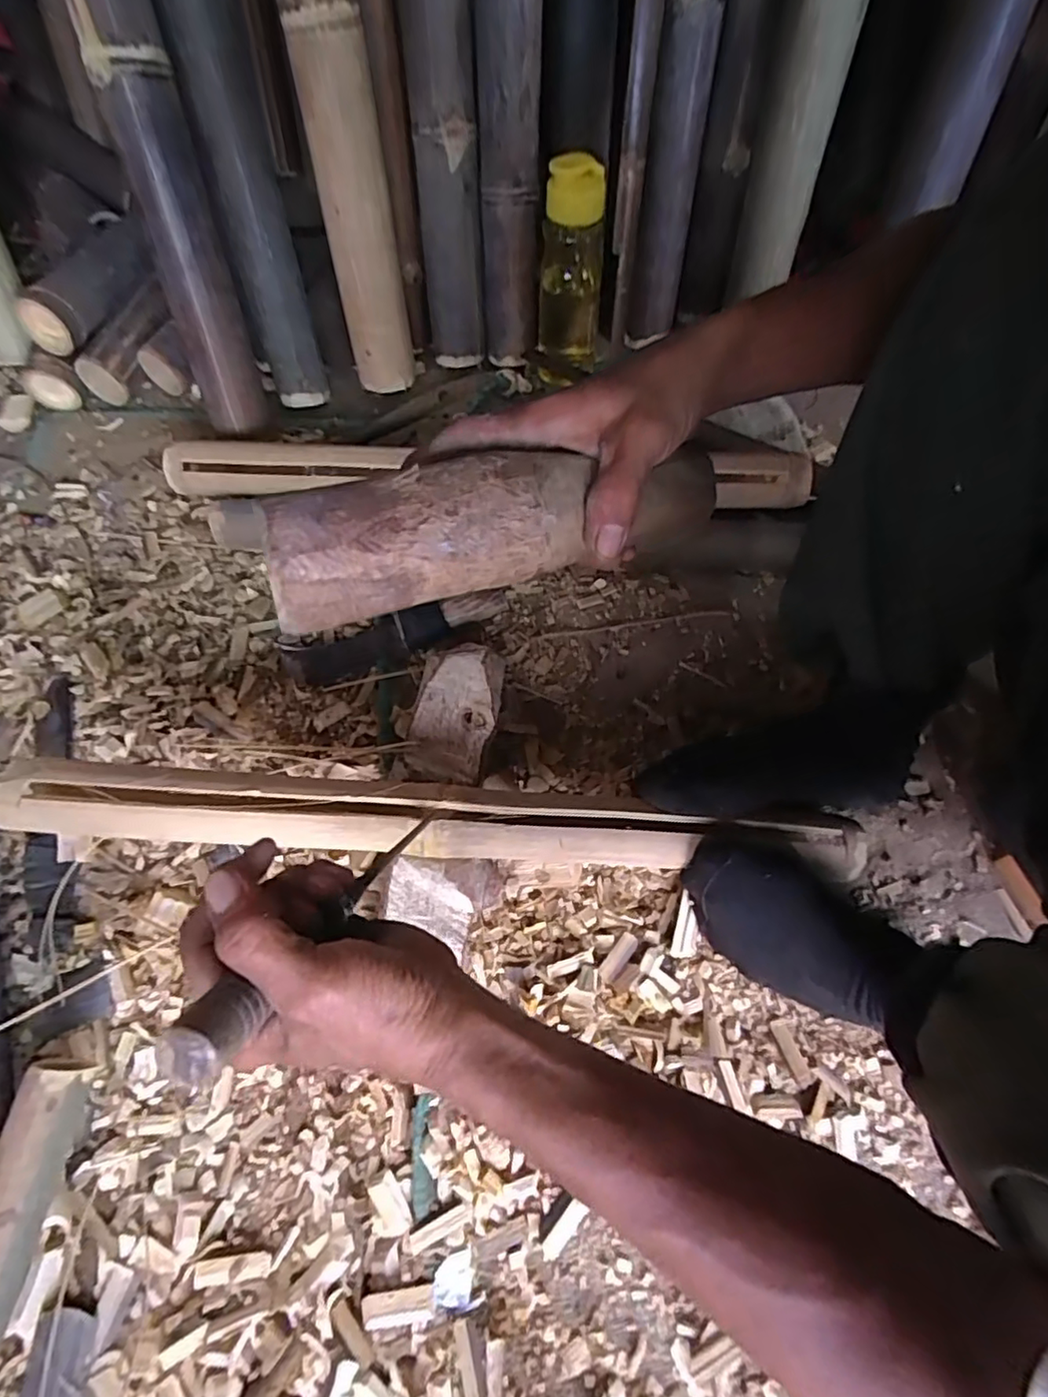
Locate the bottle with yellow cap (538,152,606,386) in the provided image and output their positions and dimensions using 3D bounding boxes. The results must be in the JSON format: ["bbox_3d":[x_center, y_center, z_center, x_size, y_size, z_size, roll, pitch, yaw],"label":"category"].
[{"bbox_3d":[0.051,-0.465,0.680,0.069,0.218,0.068,-31,71,-13],"label":"bottle with yellow cap"}]

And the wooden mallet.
[{"bbox_3d":[-0.003,-0.092,0.317,0.247,0.050,0.056,-17,68,-23],"label":"wooden mallet"}]

